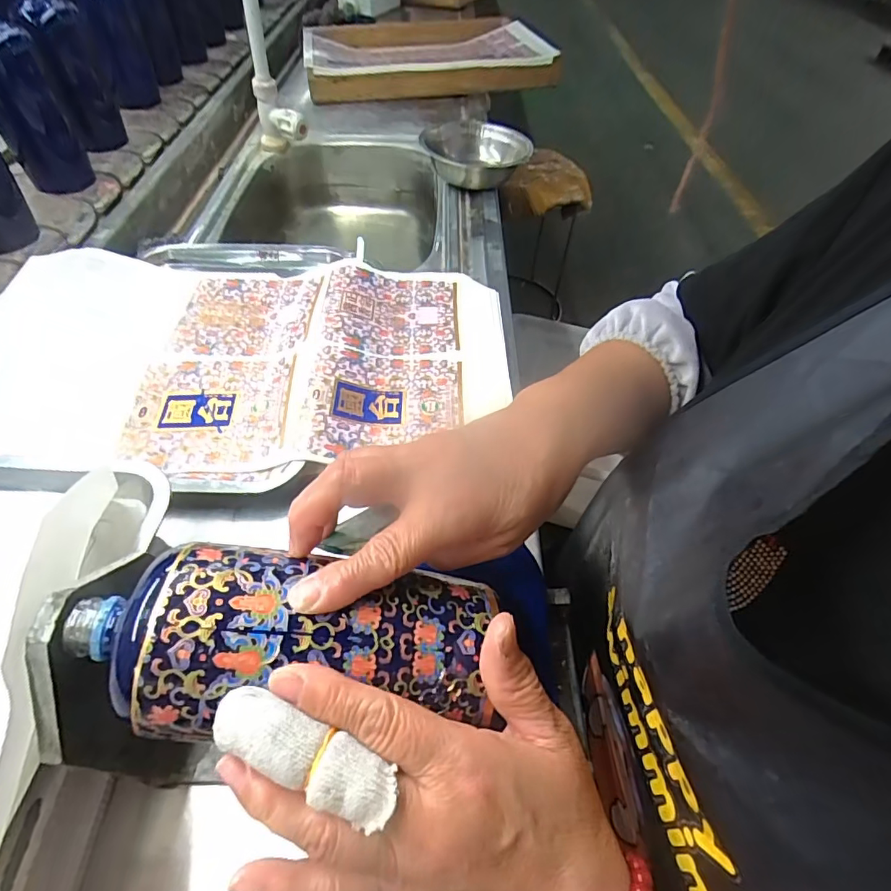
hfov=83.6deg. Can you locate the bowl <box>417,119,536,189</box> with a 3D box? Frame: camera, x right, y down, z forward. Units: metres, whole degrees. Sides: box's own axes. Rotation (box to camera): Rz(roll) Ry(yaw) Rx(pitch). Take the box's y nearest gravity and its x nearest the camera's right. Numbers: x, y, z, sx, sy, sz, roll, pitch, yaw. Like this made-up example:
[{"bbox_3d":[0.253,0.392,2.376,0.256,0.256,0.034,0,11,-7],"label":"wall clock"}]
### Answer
[{"bbox_3d":[0.049,-0.436,0.749,0.150,0.047,0.169,18,55,13],"label":"bowl"}]

